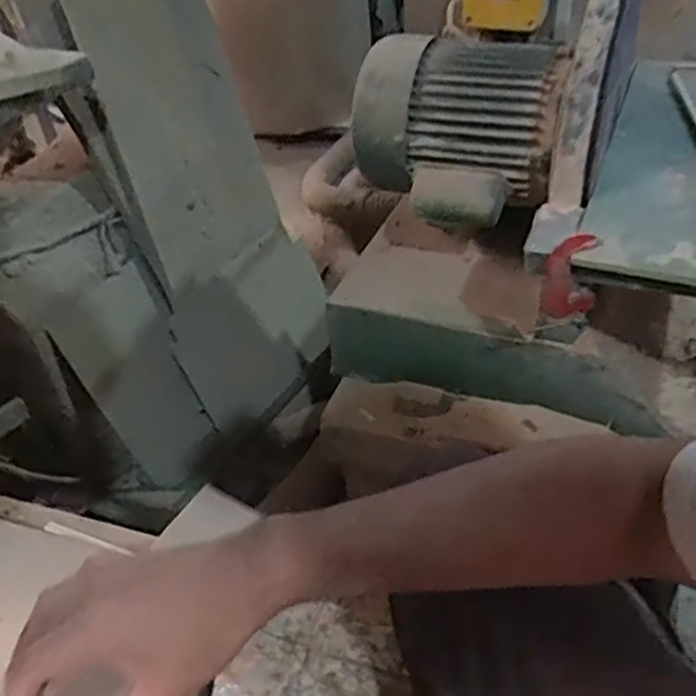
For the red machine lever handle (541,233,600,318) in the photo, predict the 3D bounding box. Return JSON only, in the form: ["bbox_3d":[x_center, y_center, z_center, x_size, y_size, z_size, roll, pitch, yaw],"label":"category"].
[{"bbox_3d":[0.189,-0.059,0.603,0.051,0.076,0.025,-34,47,-30],"label":"red machine lever handle"}]

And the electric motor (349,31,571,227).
[{"bbox_3d":[0.117,-0.244,0.784,0.216,0.151,0.168,10,42,18],"label":"electric motor"}]

